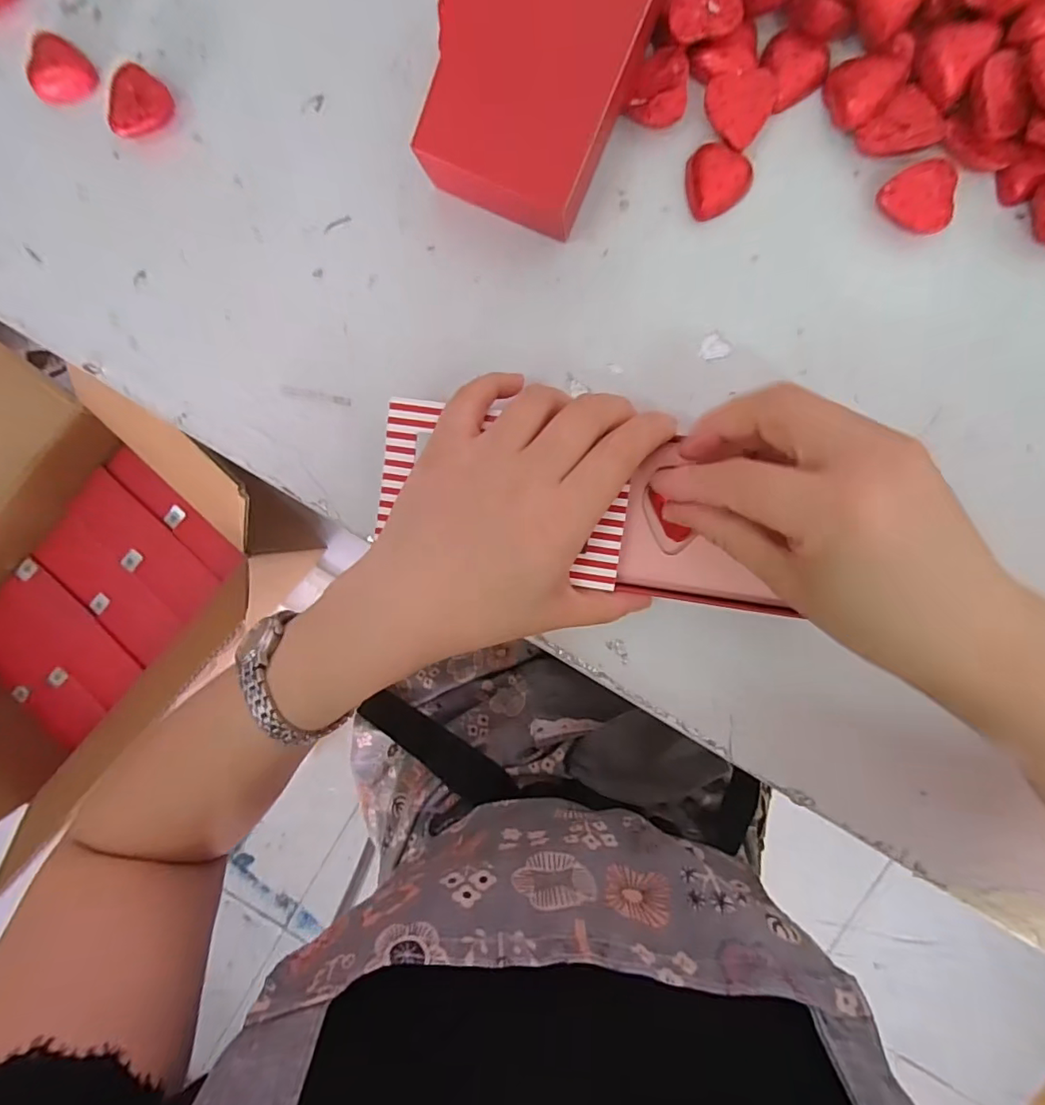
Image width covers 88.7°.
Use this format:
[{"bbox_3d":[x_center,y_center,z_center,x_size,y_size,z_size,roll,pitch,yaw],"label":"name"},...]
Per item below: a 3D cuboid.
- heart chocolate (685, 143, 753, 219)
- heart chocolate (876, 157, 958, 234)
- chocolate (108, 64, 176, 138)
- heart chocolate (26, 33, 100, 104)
[{"bbox_3d":[0.093,-0.178,0.260,0.031,0.014,0.032,0,94,4],"label":"heart chocolate"},{"bbox_3d":[0.187,-0.164,0.252,0.033,0.013,0.030,0,94,4],"label":"heart chocolate"},{"bbox_3d":[-0.197,-0.228,0.274,0.026,0.016,0.033,43,96,0],"label":"chocolate"},{"bbox_3d":[-0.237,-0.248,0.277,0.033,0.008,0.031,0,94,4],"label":"heart chocolate"}]

